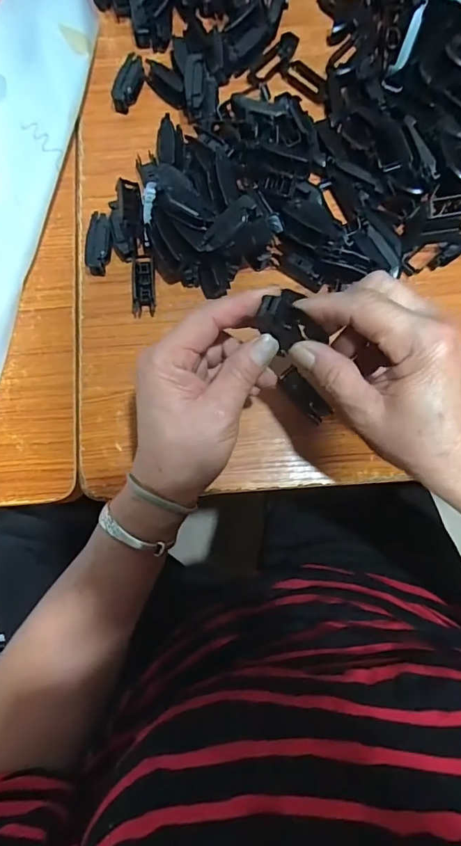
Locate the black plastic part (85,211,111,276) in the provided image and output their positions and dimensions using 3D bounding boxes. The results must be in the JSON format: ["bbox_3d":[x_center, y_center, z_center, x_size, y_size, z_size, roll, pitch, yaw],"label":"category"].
[{"bbox_3d":[-0.109,-0.149,0.373,0.017,0.013,0.049,5,92,2],"label":"black plastic part"}]

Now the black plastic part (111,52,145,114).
[{"bbox_3d":[-0.089,-0.302,0.401,0.015,0.020,0.047,21,81,5],"label":"black plastic part"}]

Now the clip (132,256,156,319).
[{"bbox_3d":[-0.071,-0.112,0.369,0.019,0.017,0.045,0,80,1],"label":"clip"}]

